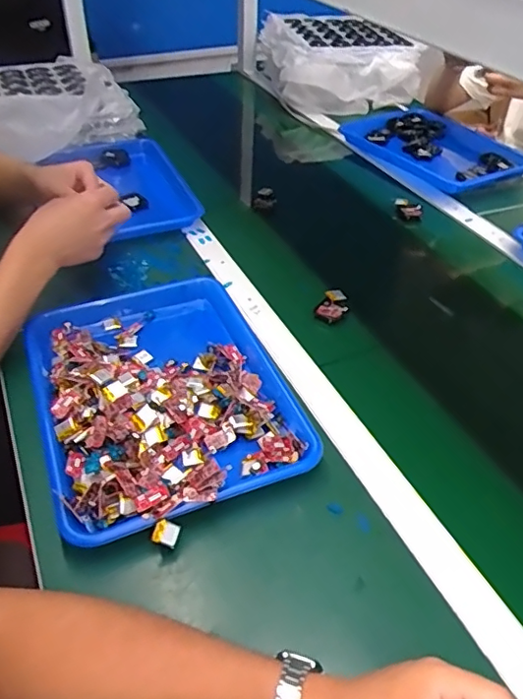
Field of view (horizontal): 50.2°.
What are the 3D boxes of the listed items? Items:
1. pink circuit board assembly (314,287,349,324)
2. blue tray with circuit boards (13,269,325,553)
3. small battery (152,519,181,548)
[{"bbox_3d":[0.097,-0.060,0.744,0.034,0.022,0.053,22,46,21],"label":"pink circuit board assembly"},{"bbox_3d":[-0.109,0.043,0.618,0.266,0.053,0.336,-17,45,-20],"label":"blue tray with circuit boards"},{"bbox_3d":[-0.081,0.158,0.480,0.006,0.025,0.020,-5,55,52],"label":"small battery"}]

